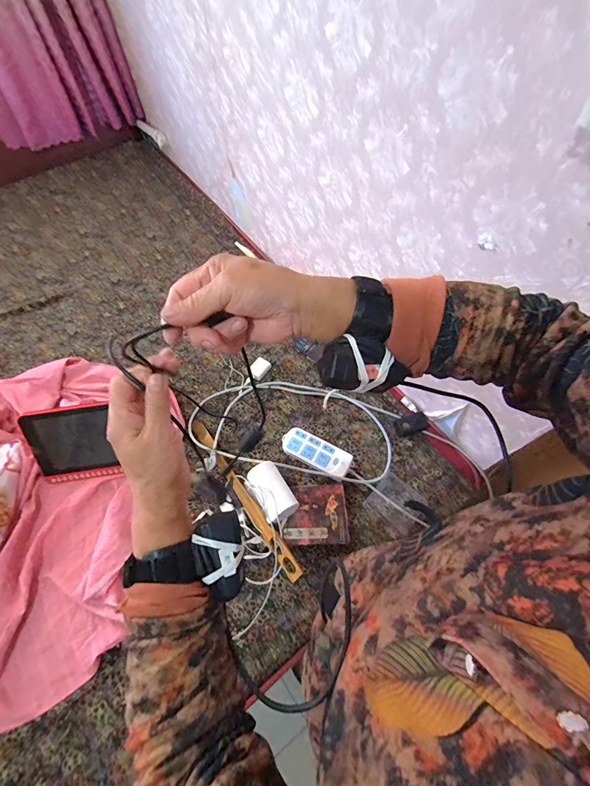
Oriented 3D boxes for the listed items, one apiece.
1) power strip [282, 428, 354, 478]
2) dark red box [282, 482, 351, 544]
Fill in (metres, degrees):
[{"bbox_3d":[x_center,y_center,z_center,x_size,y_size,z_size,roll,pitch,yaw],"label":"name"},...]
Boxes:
[{"bbox_3d":[0.054,0.153,0.934,0.181,0.023,0.074,26,65,13],"label":"power strip"},{"bbox_3d":[0.050,0.286,0.862,0.146,0.023,0.137,0,62,0],"label":"dark red box"}]

